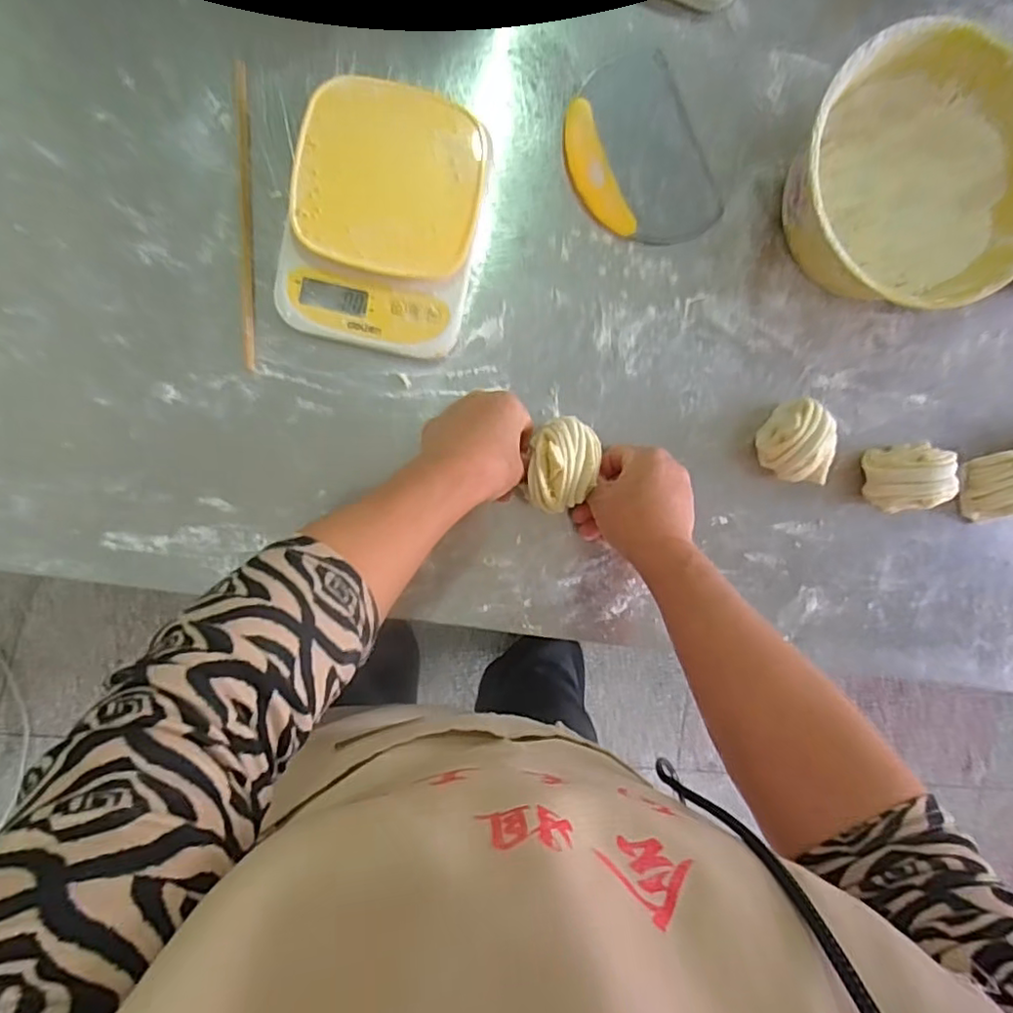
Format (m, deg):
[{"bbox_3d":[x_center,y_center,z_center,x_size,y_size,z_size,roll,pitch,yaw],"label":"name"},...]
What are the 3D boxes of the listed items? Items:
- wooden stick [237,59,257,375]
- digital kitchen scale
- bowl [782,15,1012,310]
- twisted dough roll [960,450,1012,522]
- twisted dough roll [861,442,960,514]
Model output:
[{"bbox_3d":[-0.207,-0.228,0.496,0.009,0.007,0.231,0,94,-7],"label":"wooden stick"},{"bbox_3d":[-0.097,-0.226,0.497,0.145,0.036,0.192,11,93,-7],"label":"digital kitchen scale"},{"bbox_3d":[0.325,-0.262,0.512,0.198,0.091,0.193,0,94,-7],"label":"bowl"},{"bbox_3d":[0.451,-0.018,0.563,0.053,0.051,0.062,2,94,-7],"label":"twisted dough roll"},{"bbox_3d":[0.359,-0.026,0.557,0.076,0.050,0.059,-15,96,-5],"label":"twisted dough roll"}]

